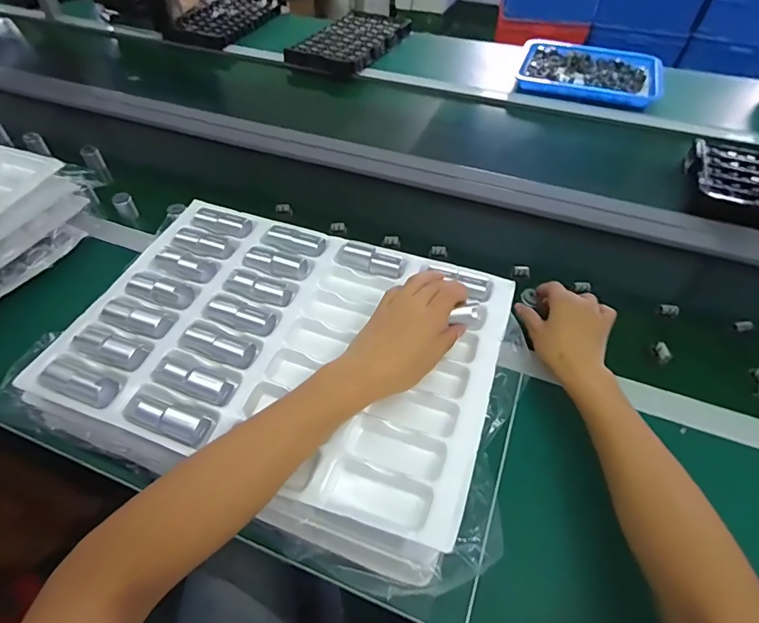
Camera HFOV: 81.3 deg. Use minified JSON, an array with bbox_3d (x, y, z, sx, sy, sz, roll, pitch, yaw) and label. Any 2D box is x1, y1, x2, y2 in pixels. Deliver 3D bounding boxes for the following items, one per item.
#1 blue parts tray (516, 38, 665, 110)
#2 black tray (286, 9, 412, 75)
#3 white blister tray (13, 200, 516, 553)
[{"bbox_3d":[0.515,-0.592,1.091,0.327,0.032,0.262,16,53,13],"label":"blue parts tray"},{"bbox_3d":[-0.075,-0.754,1.230,0.209,0.037,0.354,23,54,17],"label":"black tray"},{"bbox_3d":[-0.101,0.026,0.491,0.448,0.042,0.302,16,52,12],"label":"white blister tray"}]

